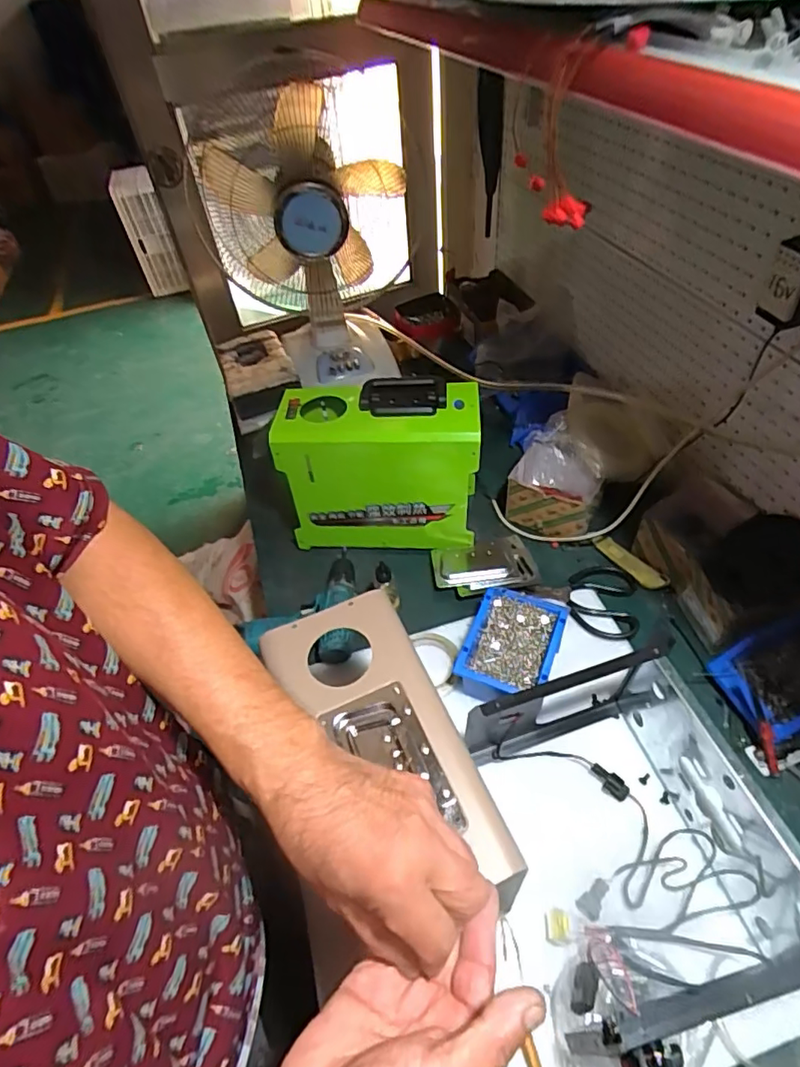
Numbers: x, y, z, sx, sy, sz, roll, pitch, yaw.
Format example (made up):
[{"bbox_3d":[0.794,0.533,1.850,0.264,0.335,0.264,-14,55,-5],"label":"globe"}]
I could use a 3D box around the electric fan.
[{"bbox_3d":[-0.144,-0.583,1.088,0.377,0.521,0.360,-3,49,4],"label":"electric fan"}]

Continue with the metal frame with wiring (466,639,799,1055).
[{"bbox_3d":[0.253,0.295,0.561,0.273,0.137,0.329,-14,49,-6],"label":"metal frame with wiring"}]

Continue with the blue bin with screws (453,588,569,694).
[{"bbox_3d":[0.155,0.153,0.760,0.116,0.069,0.174,16,52,19],"label":"blue bin with screws"}]

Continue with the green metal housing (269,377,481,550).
[{"bbox_3d":[-0.026,-0.108,0.881,0.296,0.244,0.135,-1,49,6],"label":"green metal housing"}]

